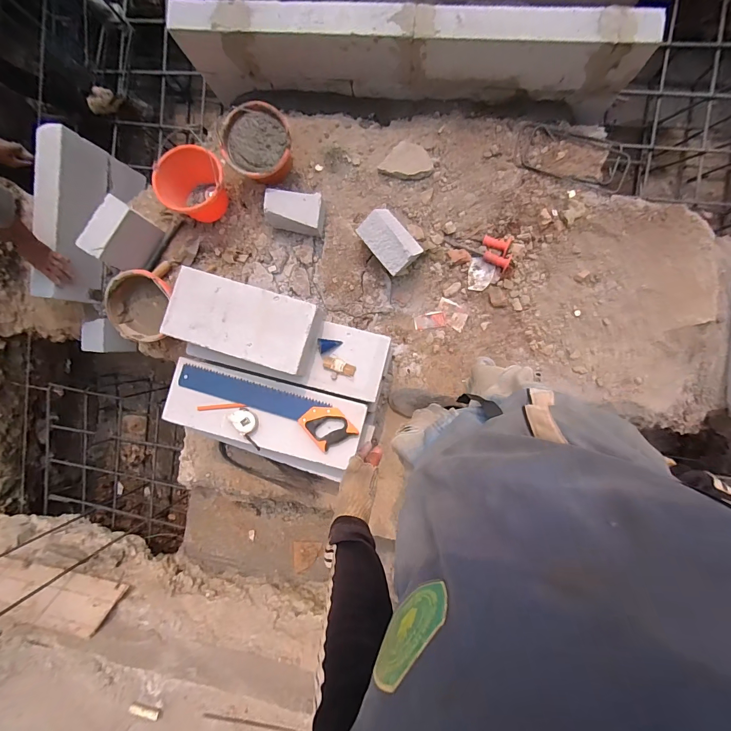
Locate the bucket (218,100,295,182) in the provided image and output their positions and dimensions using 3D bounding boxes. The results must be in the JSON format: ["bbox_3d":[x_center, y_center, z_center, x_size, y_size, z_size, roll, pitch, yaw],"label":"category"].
[{"bbox_3d":[-0.370,-0.763,1.285,0.233,0.148,0.229,0,92,6],"label":"bucket"}]

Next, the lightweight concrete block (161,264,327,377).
[{"bbox_3d":[-0.344,-0.125,1.036,0.404,0.093,0.205,19,96,5],"label":"lightweight concrete block"}]

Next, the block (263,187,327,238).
[{"bbox_3d":[-0.256,-0.546,1.309,0.209,0.105,0.129,7,93,5],"label":"block"}]

